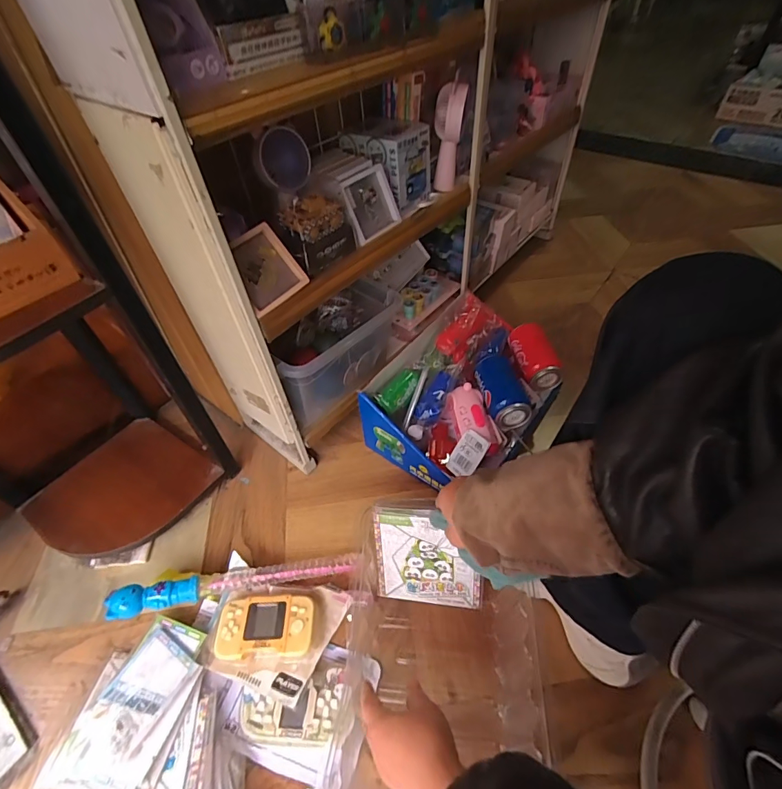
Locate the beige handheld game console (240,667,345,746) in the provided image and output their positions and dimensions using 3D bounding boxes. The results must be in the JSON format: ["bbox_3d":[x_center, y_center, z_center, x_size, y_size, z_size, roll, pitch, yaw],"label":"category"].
[{"bbox_3d":[-0.123,0.382,0.524,0.121,0.031,0.075,0,49,4],"label":"beige handheld game console"}]

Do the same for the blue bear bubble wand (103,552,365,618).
[{"bbox_3d":[-0.208,0.262,0.598,0.319,0.041,0.043,-2,47,-19],"label":"blue bear bubble wand"}]

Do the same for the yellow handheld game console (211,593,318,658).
[{"bbox_3d":[-0.165,0.305,0.560,0.126,0.022,0.071,-3,49,0],"label":"yellow handheld game console"}]

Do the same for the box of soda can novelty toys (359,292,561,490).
[{"bbox_3d":[0.125,-0.014,0.741,0.254,0.161,0.309,26,55,24],"label":"box of soda can novelty toys"}]

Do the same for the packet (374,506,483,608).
[{"bbox_3d":[0.046,0.217,0.562,0.137,0.146,0.012,-1,21,12],"label":"packet"}]

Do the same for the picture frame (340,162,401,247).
[{"bbox_3d":[-0.028,-0.278,0.615,0.014,0.084,0.104,13,46,43],"label":"picture frame"}]

